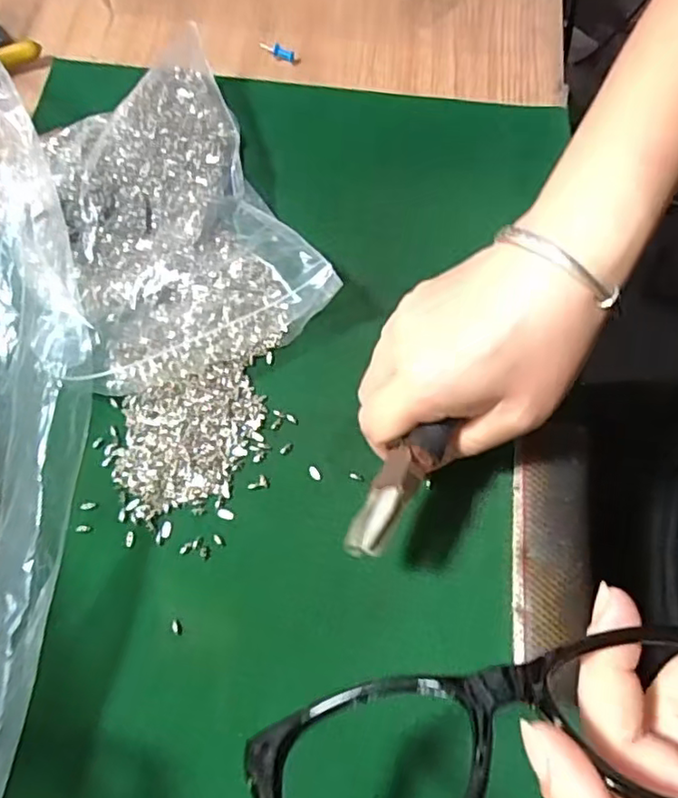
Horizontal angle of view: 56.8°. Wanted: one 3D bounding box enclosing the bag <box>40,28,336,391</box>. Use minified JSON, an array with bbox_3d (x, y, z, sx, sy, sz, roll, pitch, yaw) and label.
[{"bbox_3d":[-0.087,-0.101,0.322,0.118,0.033,0.183,-17,70,-7],"label":"bag"}]

